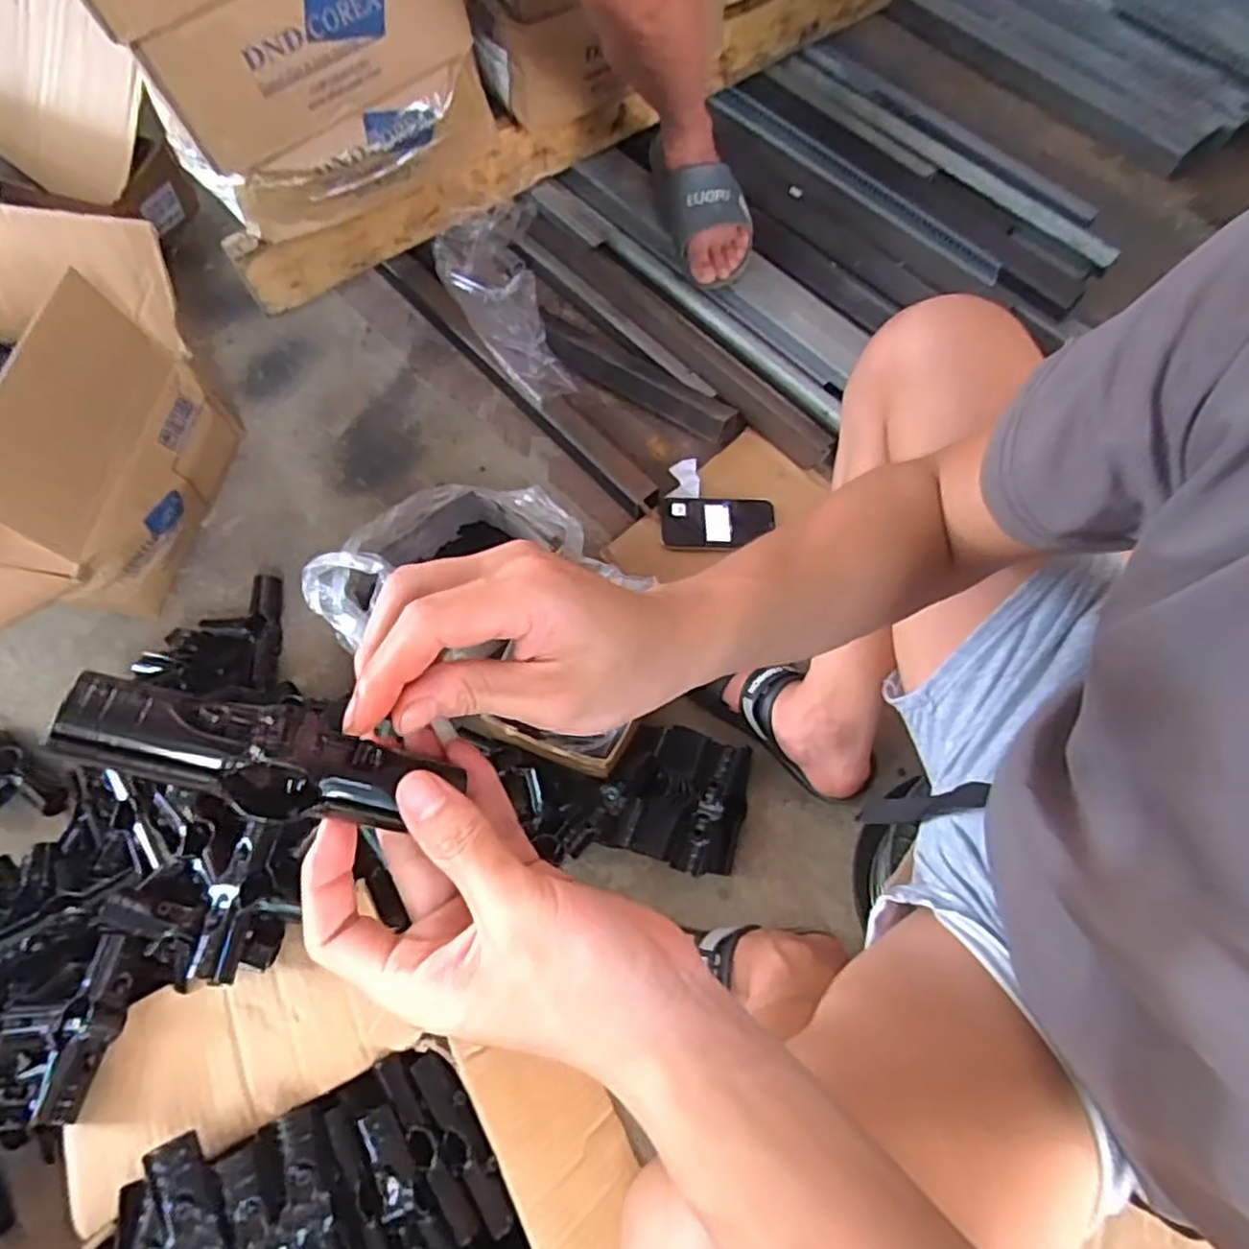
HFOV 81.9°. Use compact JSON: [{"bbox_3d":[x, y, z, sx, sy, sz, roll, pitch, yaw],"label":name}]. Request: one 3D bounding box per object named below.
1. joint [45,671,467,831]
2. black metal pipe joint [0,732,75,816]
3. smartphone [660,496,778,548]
[{"bbox_3d":[-0.121,0.044,0.246,0.120,0.022,0.039,20,66,-24],"label":"joint"},{"bbox_3d":[-0.646,0.171,0.752,0.139,0.034,0.086,25,69,9],"label":"black metal pipe joint"},{"bbox_3d":[0.116,-0.127,0.889,0.139,0.011,0.076,0,67,-1],"label":"smartphone"}]

